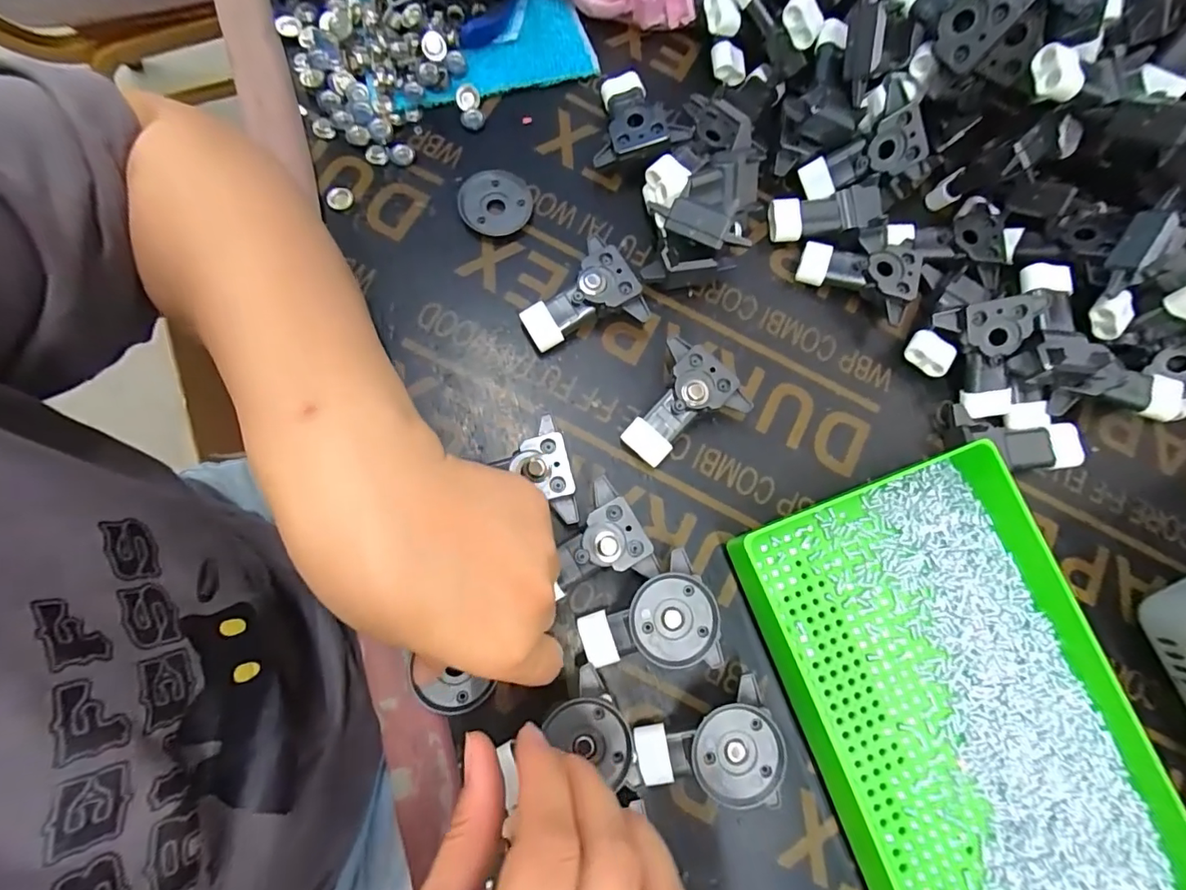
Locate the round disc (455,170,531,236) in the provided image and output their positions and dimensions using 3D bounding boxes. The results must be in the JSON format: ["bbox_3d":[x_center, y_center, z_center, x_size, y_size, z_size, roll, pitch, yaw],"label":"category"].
[{"bbox_3d":[-0.058,-0.146,0.310,0.041,0.012,0.039,0,78,-1],"label":"round disc"}]

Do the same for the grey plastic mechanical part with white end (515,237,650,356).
[{"bbox_3d":[-0.008,-0.079,0.294,0.064,0.026,0.045,-30,81,-7],"label":"grey plastic mechanical part with white end"}]

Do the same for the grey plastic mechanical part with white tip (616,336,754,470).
[{"bbox_3d":[0.044,-0.021,0.288,0.064,0.025,0.054,-42,82,-9],"label":"grey plastic mechanical part with white tip"}]

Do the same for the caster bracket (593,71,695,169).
[{"bbox_3d":[0.026,-0.203,0.321,0.055,0.029,0.065,-7,79,-3],"label":"caster bracket"}]

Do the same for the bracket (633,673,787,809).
[{"bbox_3d":[0.055,0.148,0.251,0.065,0.028,0.047,-18,79,-5],"label":"bracket"}]

